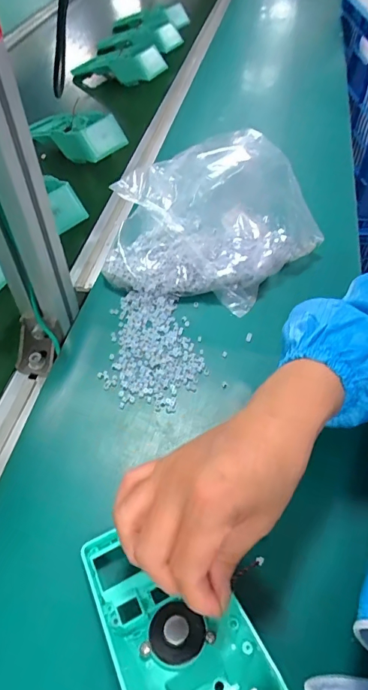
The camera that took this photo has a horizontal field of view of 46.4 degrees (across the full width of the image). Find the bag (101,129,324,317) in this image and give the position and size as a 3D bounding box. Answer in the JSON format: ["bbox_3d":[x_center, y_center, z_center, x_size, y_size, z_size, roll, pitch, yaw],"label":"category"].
[{"bbox_3d":[0.034,-0.135,0.467,0.215,0.115,0.142,11,52,9],"label":"bag"}]

